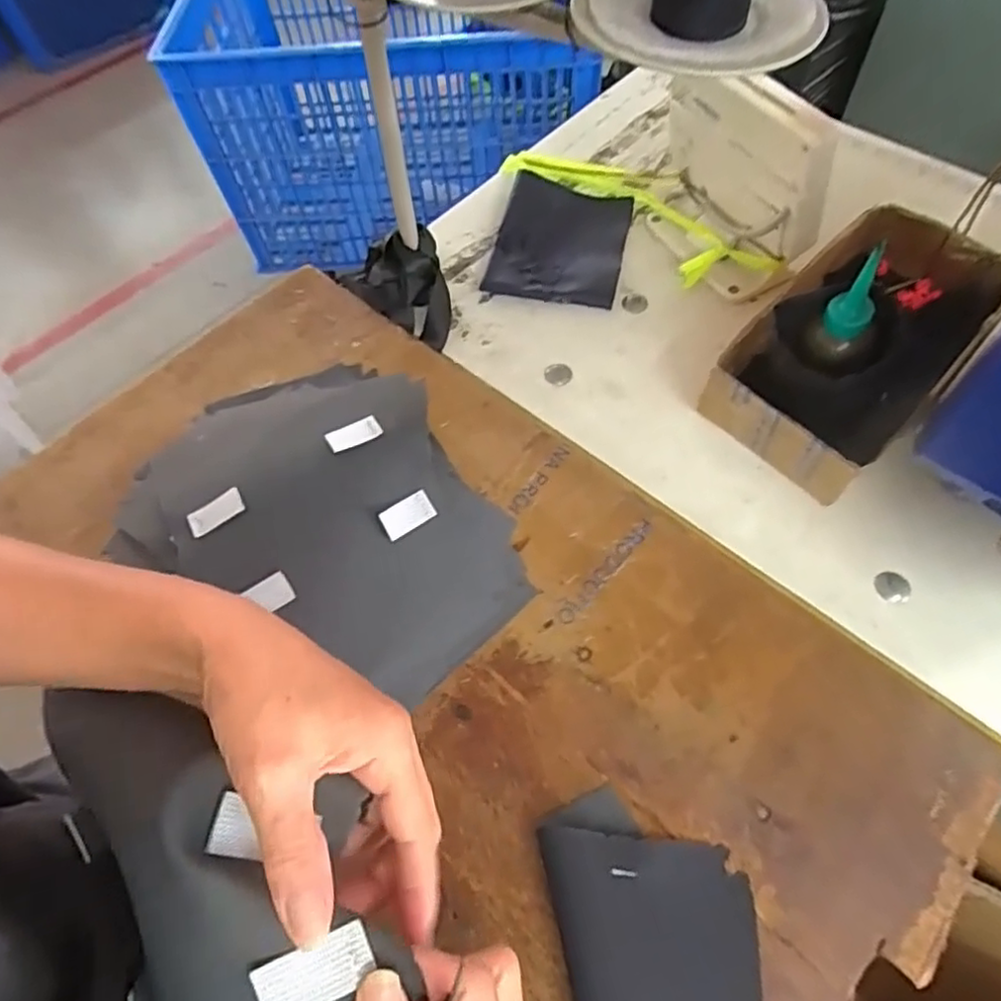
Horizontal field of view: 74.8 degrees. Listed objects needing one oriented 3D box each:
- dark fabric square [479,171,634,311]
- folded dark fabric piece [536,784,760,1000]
[{"bbox_3d":[0.062,-0.265,0.664,0.127,0.013,0.160,11,62,10],"label":"dark fabric square"},{"bbox_3d":[0.095,0.264,0.359,0.109,0.017,0.193,-13,60,-3],"label":"folded dark fabric piece"}]

